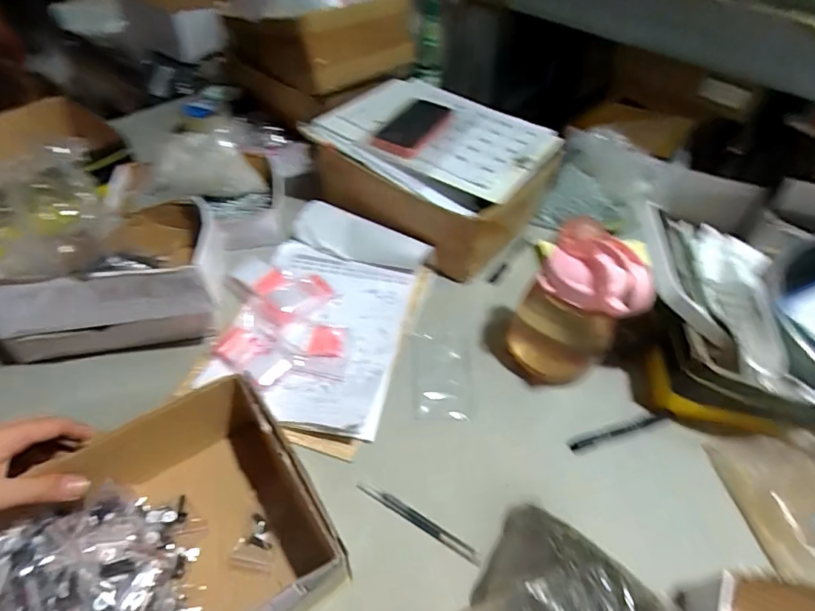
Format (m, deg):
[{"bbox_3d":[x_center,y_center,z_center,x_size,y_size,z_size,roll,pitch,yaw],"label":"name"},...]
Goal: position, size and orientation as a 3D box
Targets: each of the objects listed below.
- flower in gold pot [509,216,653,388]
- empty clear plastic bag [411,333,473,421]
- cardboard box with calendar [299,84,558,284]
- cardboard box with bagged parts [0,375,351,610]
[{"bbox_3d":[0.186,0.001,0.520,0.113,0.193,0.093,26,52,15],"label":"flower in gold pot"},{"bbox_3d":[0.043,0.085,0.567,0.071,0.004,0.118,1,53,-4],"label":"empty clear plastic bag"},{"bbox_3d":[0.033,-0.215,0.726,0.340,0.145,0.249,32,54,20],"label":"cardboard box with calendar"},{"bbox_3d":[-0.226,0.216,0.373,0.313,0.102,0.221,-27,58,-23],"label":"cardboard box with bagged parts"}]

